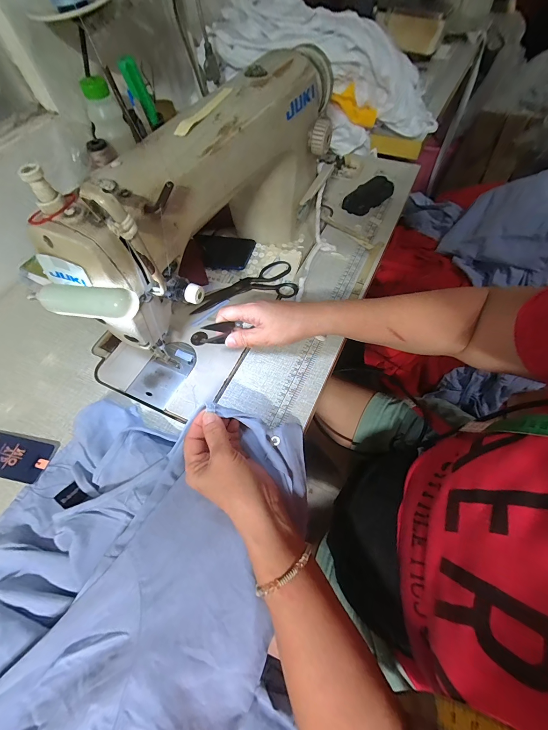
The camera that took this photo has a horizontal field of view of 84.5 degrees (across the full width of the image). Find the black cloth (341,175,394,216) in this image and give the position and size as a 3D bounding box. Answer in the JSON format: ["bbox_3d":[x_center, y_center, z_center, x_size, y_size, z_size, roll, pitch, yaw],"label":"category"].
[{"bbox_3d":[0.180,-0.324,0.573,0.109,0.023,0.048,-41,65,-19],"label":"black cloth"}]

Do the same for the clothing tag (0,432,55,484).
[{"bbox_3d":[-0.322,0.106,0.358,0.118,0.004,0.047,10,60,10],"label":"clothing tag"}]

